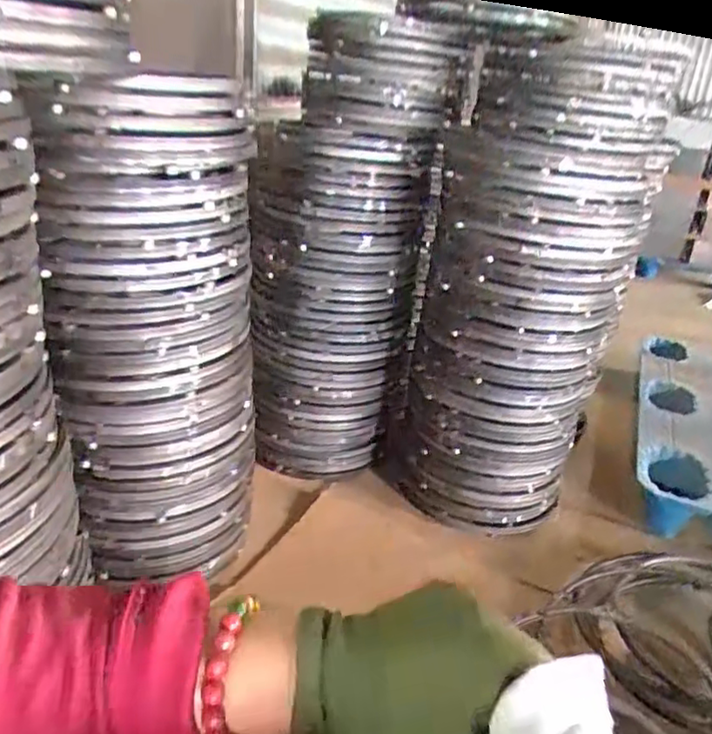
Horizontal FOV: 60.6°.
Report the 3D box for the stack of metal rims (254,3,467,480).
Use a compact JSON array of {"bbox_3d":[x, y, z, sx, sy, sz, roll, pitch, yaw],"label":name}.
[{"bbox_3d":[-0.029,-0.288,1.567,0.431,1.002,0.454,5,25,0],"label":"stack of metal rims"}]

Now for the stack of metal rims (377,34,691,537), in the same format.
[{"bbox_3d":[0.345,-0.146,1.363,0.442,0.952,0.401,14,27,19],"label":"stack of metal rims"}]

